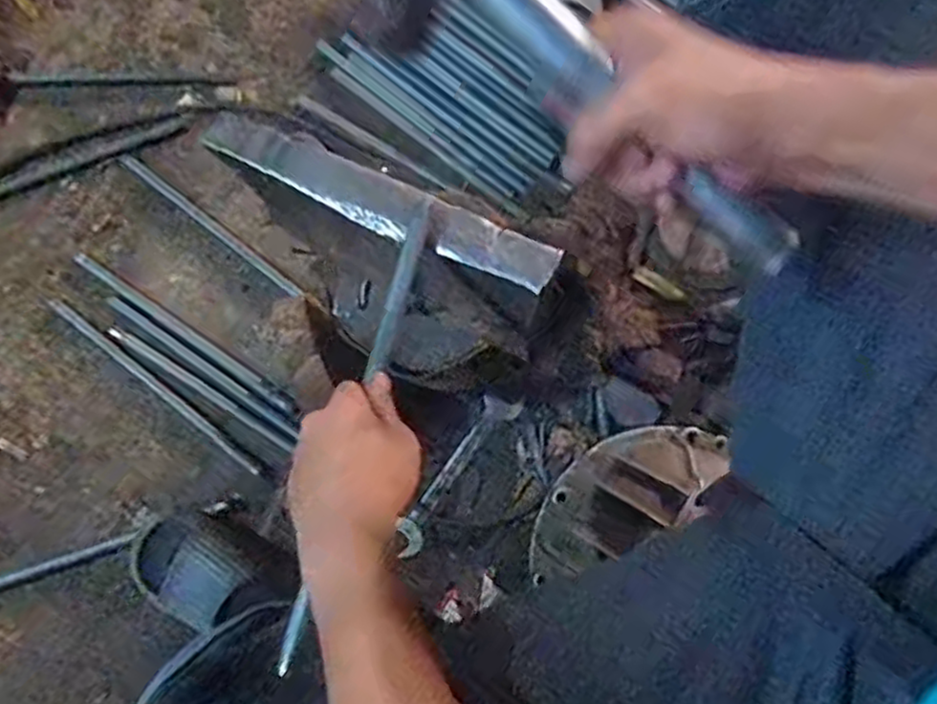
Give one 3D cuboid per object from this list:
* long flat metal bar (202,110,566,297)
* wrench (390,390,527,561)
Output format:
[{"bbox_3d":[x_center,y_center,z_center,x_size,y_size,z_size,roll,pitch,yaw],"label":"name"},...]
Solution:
[{"bbox_3d":[-0.070,-0.122,0.561,0.294,0.024,0.044,28,80,5],"label":"long flat metal bar"},{"bbox_3d":[-0.017,0.143,0.863,0.043,0.006,0.221,36,79,7],"label":"wrench"}]

